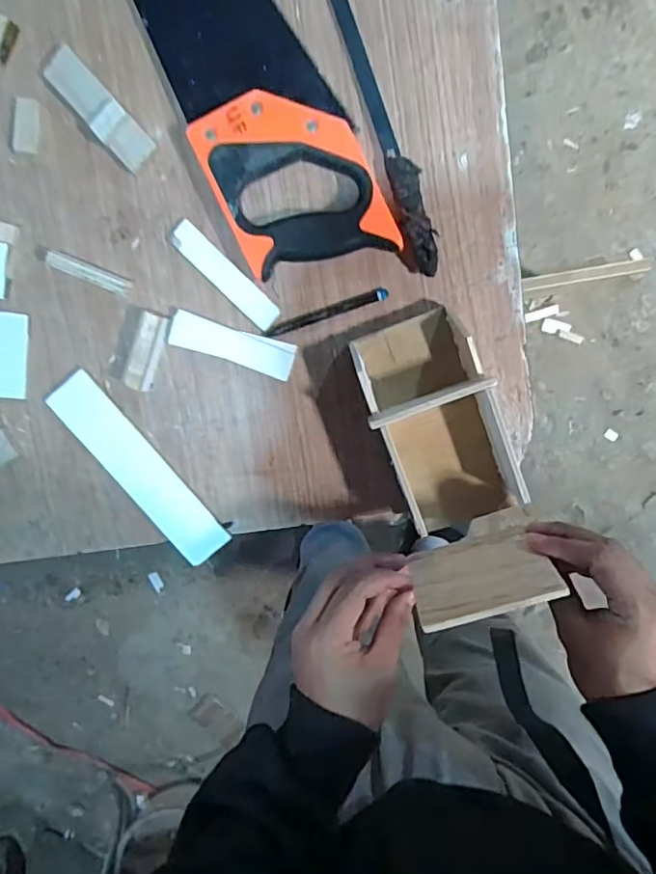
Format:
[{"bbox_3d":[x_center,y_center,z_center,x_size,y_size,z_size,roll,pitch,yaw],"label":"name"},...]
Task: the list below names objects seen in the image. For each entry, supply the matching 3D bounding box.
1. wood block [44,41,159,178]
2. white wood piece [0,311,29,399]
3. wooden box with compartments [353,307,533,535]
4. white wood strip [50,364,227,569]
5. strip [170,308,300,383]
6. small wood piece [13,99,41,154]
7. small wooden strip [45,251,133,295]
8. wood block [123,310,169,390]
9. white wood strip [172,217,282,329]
[{"bbox_3d":[-0.172,-0.246,0.426,0.028,0.015,0.094,-42,96,7],"label":"wood block"},{"bbox_3d":[-0.266,-0.067,0.468,0.035,0.005,0.070,10,99,0],"label":"white wood piece"},{"bbox_3d":[0.083,-0.011,0.435,0.088,0.056,0.162,-23,97,5],"label":"wooden box with compartments"},{"bbox_3d":[-0.160,0.029,0.478,0.042,0.006,0.185,-39,96,7],"label":"white wood strip"},{"bbox_3d":[-0.077,-0.074,0.457,0.101,0.007,0.028,18,99,-1],"label":"strip"},{"bbox_3d":[-0.233,-0.240,0.436,0.020,0.004,0.040,10,99,0],"label":"small wood piece"},{"bbox_3d":[-0.189,-0.129,0.447,0.063,0.008,0.013,20,97,-14],"label":"small wooden strip"},{"bbox_3d":[-0.146,-0.069,0.456,0.020,0.025,0.062,19,99,-1],"label":"wood block"},{"bbox_3d":[-0.082,-0.128,0.451,0.105,0.004,0.023,43,97,-5],"label":"white wood strip"}]

